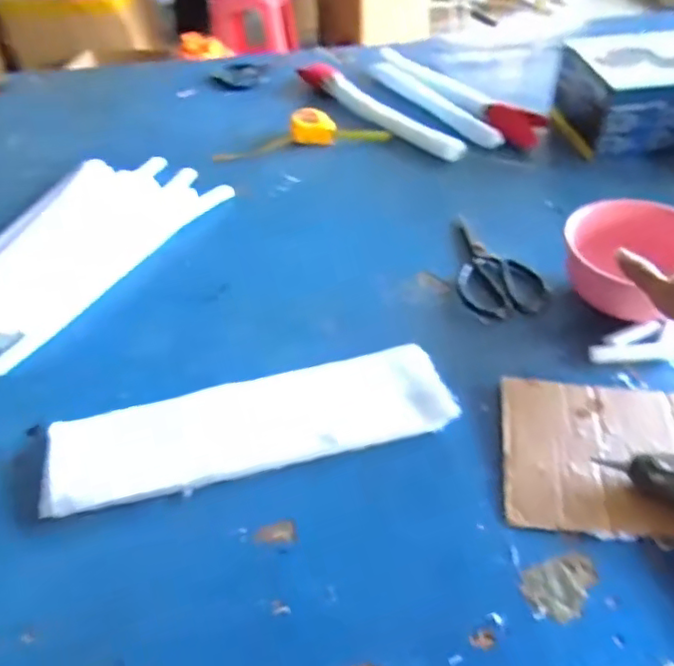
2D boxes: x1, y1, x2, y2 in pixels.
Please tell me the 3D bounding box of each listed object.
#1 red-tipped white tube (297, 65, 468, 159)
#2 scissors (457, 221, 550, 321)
[{"bbox_3d":[0.056,-0.360,0.954,0.053,0.043,0.364,-33,52,-27],"label":"red-tipped white tube"},{"bbox_3d":[0.176,-0.082,0.691,0.094,0.004,0.170,-9,45,-6],"label":"scissors"}]

